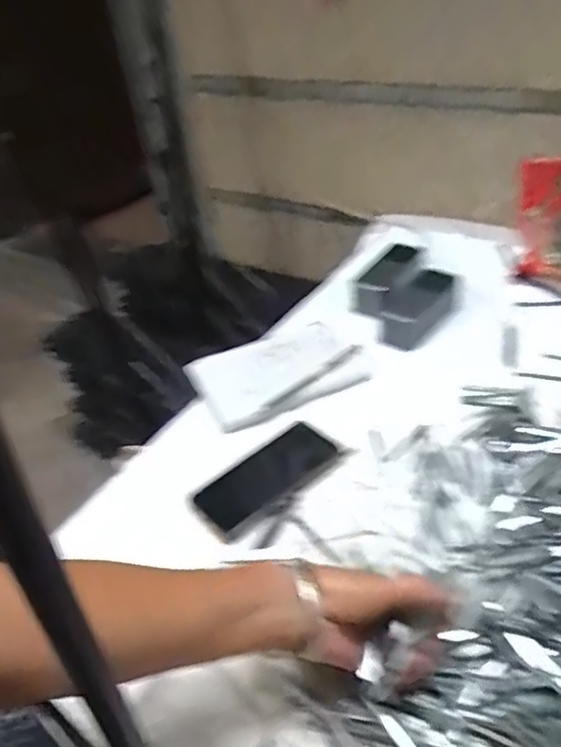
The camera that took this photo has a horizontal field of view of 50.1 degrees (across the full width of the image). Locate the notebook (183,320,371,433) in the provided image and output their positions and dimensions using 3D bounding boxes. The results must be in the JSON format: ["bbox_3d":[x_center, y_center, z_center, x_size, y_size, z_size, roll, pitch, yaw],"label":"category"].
[{"bbox_3d":[-0.002,-0.006,0.737,0.198,0.020,0.129,-20,46,-20],"label":"notebook"}]

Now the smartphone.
[{"bbox_3d":[-0.012,0.107,0.620,0.155,0.007,0.072,-33,53,-27],"label":"smartphone"}]

